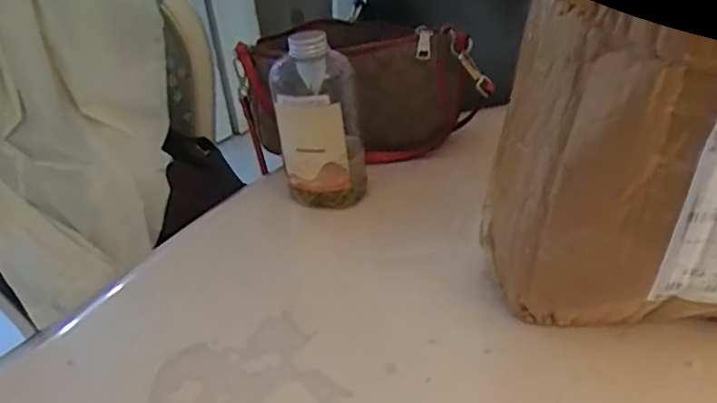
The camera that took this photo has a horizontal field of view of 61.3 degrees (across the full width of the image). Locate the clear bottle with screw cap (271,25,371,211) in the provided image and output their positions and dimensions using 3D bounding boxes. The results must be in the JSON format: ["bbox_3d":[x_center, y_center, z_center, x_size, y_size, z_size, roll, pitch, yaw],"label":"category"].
[{"bbox_3d":[-0.035,-0.068,0.538,0.072,0.149,0.057,-8,30,-1],"label":"clear bottle with screw cap"}]

